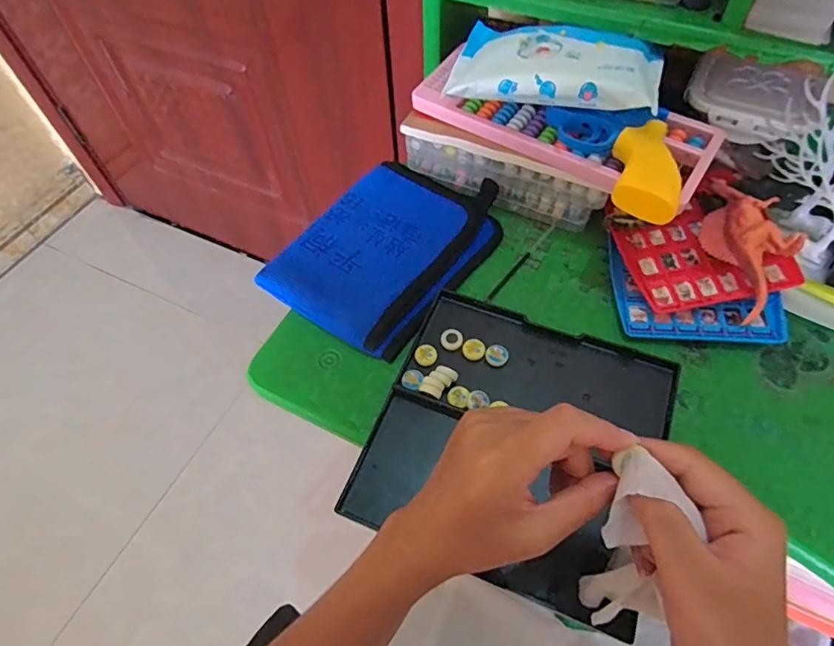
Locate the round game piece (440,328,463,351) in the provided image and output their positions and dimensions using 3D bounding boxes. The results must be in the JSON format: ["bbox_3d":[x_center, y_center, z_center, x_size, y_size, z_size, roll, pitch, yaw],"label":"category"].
[{"bbox_3d":[0.028,0.014,0.417,0.018,0.006,0.018,-1,57,2],"label":"round game piece"}]

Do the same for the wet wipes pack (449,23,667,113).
[{"bbox_3d":[0.116,-0.219,0.422,0.164,0.027,0.103,13,58,10],"label":"wet wipes pack"}]

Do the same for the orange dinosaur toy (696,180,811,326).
[{"bbox_3d":[0.273,-0.065,0.427,0.056,0.047,0.117,-8,57,-3],"label":"orange dinosaur toy"}]

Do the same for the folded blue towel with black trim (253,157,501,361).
[{"bbox_3d":[-0.025,-0.072,0.477,0.152,0.020,0.203,31,63,21],"label":"folded blue towel with black trim"}]

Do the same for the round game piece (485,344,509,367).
[{"bbox_3d":[0.064,0.026,0.407,0.018,0.006,0.016,-10,57,-4],"label":"round game piece"}]

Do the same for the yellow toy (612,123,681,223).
[{"bbox_3d":[0.173,-0.117,0.388,0.043,0.024,0.085,10,58,8],"label":"yellow toy"}]

